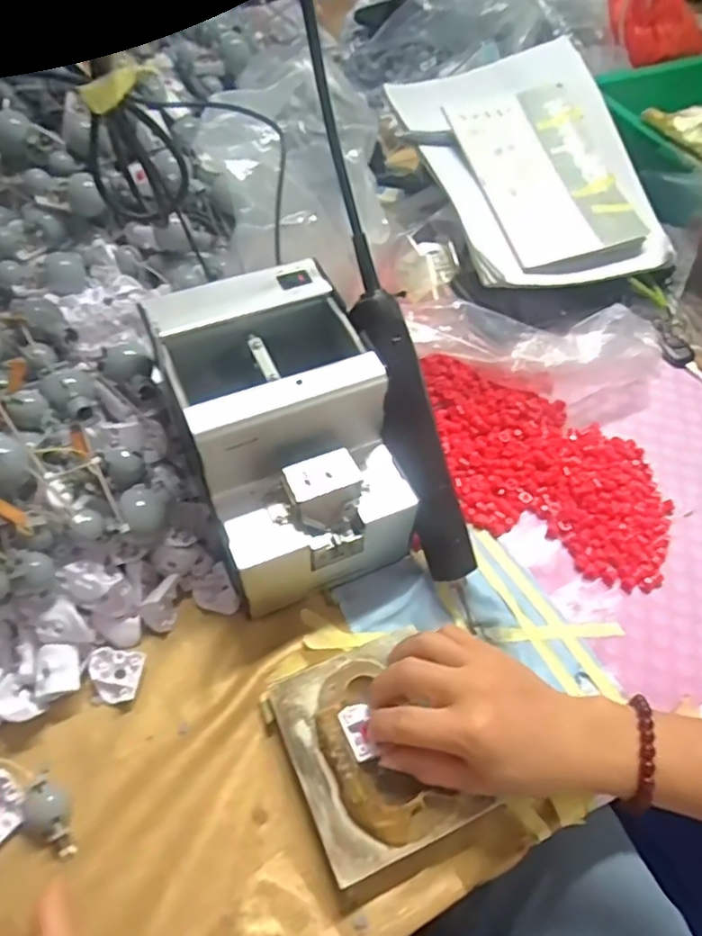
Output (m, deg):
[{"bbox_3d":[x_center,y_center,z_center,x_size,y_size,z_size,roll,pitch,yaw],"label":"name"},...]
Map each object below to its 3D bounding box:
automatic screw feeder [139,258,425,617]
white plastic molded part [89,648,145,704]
[{"bbox_3d":[-0.046,-0.019,0.439,0.124,0.137,0.178,-19,58,-16],"label":"automatic screw feeder"},{"bbox_3d":[-0.151,0.133,0.412,0.031,0.014,0.030,6,54,2],"label":"white plastic molded part"}]

